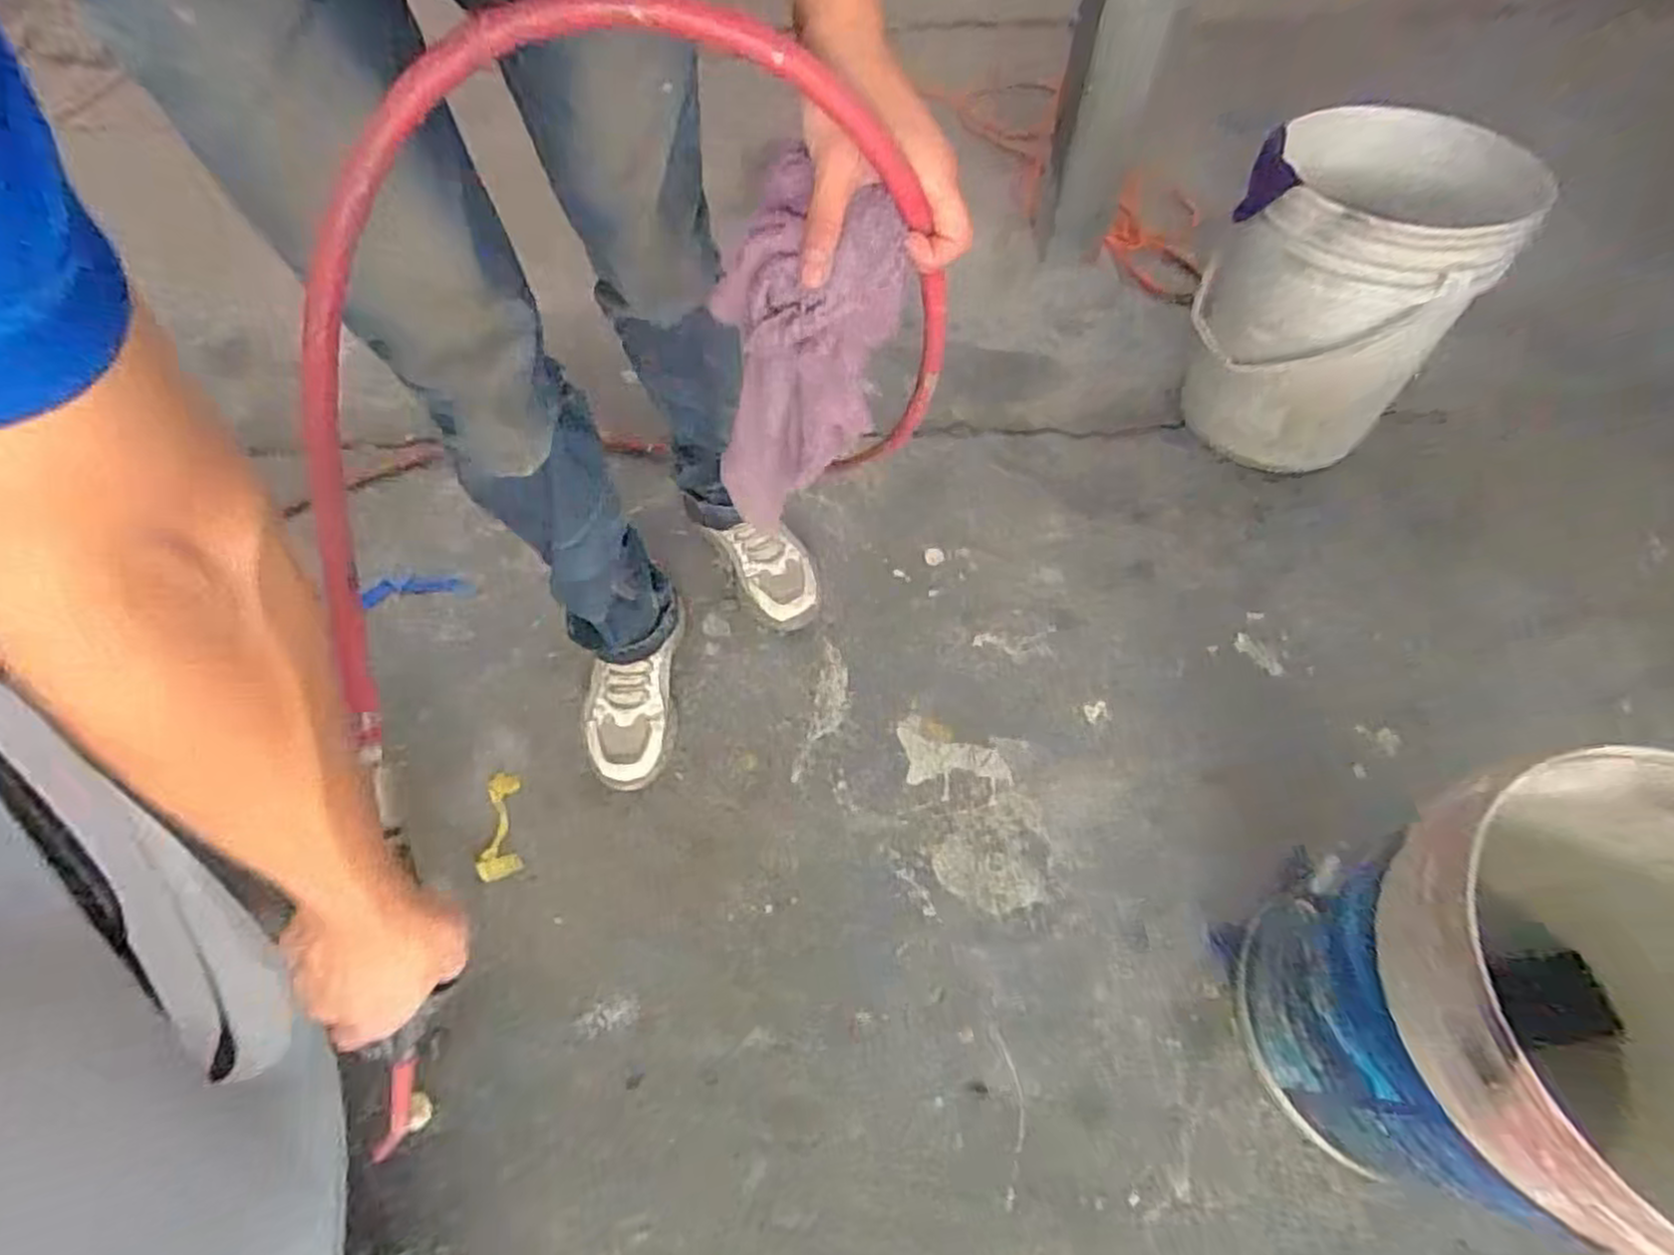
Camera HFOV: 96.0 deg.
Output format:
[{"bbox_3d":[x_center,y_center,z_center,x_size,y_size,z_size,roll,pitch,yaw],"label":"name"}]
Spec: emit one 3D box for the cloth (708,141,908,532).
[{"bbox_3d":[-0.031,-0.160,0.491,0.105,0.266,0.065,28,61,-4],"label":"cloth"}]

